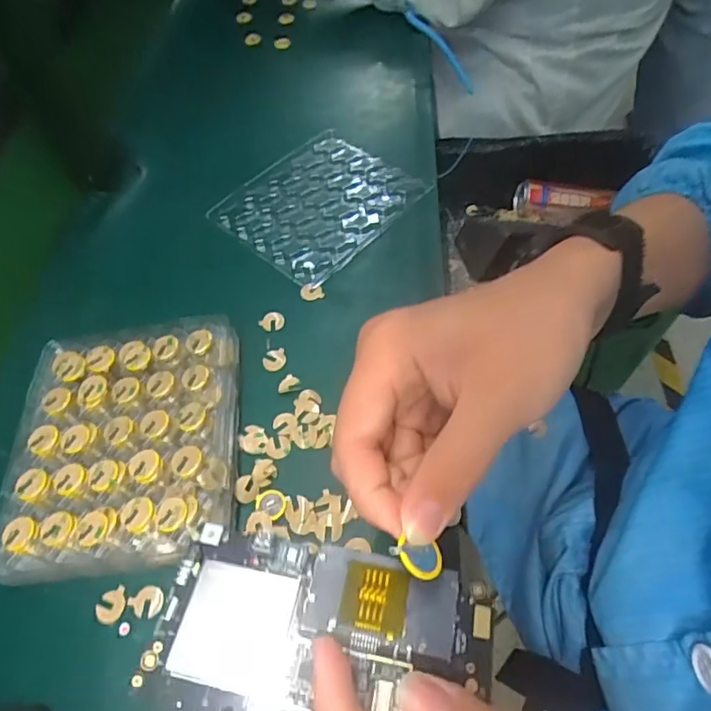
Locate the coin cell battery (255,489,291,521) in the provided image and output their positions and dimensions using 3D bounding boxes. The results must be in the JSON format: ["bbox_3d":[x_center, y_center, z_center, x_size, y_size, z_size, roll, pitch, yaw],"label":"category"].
[{"bbox_3d":[-0.056,0.098,0.360,0.020,0.004,0.017,25,61,19],"label":"coin cell battery"}]

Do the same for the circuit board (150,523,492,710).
[{"bbox_3d":[-0.013,0.107,0.205,0.122,0.008,0.067,7,57,9],"label":"circuit board"}]

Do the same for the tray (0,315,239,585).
[{"bbox_3d":[-0.162,0.057,0.371,0.156,0.043,0.172,-8,56,-2],"label":"tray"}]

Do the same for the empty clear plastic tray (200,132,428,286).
[{"bbox_3d":[-0.035,-0.148,0.516,0.139,0.015,0.159,35,65,24],"label":"empty clear plastic tray"}]

